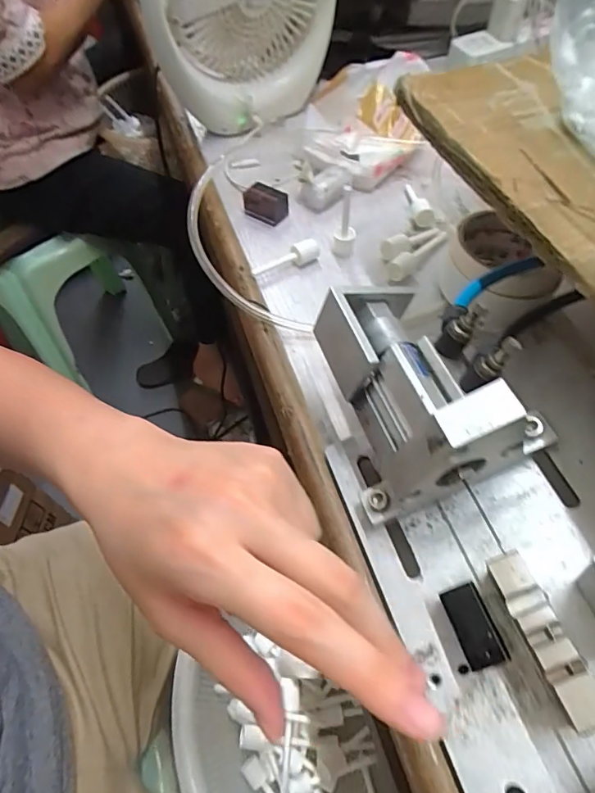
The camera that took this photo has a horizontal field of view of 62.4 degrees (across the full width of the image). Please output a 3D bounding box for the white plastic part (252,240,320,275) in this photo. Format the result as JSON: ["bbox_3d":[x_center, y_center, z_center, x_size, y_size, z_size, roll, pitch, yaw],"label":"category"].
[{"bbox_3d":[-0.010,-0.122,0.436,0.062,0.013,0.015,-24,57,-12],"label":"white plastic part"}]

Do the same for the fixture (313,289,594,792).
[{"bbox_3d":[0.117,0.095,0.226,0.147,0.108,0.373,-12,56,-5],"label":"fixture"}]

